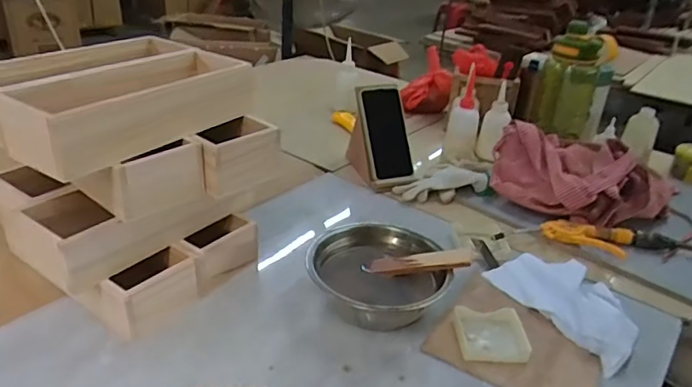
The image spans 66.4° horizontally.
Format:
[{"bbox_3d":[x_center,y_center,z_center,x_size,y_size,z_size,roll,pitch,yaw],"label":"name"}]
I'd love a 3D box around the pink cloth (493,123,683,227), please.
[{"bbox_3d":[0.406,-0.023,0.892,0.295,0.111,0.166,5,29,1],"label":"pink cloth"}]

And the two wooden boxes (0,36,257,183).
[{"bbox_3d":[-0.274,-0.121,0.636,0.215,0.064,0.285,23,34,29],"label":"two wooden boxes"}]

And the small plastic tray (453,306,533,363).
[{"bbox_3d":[0.170,0.162,0.606,0.079,0.023,0.070,1,28,-7],"label":"small plastic tray"}]

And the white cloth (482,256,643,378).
[{"bbox_3d":[0.287,0.131,0.671,0.102,0.034,0.194,-12,32,-28],"label":"white cloth"}]

